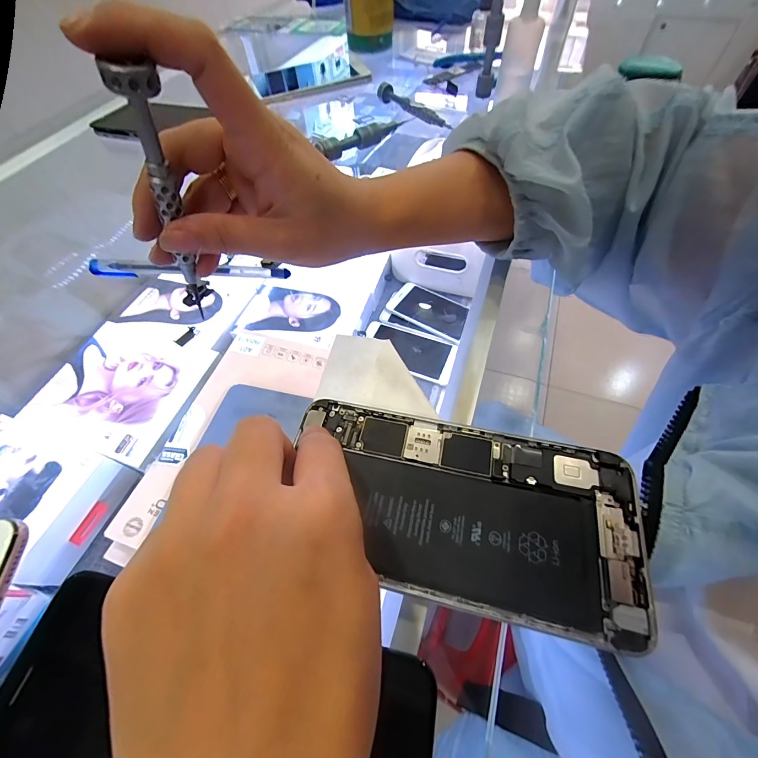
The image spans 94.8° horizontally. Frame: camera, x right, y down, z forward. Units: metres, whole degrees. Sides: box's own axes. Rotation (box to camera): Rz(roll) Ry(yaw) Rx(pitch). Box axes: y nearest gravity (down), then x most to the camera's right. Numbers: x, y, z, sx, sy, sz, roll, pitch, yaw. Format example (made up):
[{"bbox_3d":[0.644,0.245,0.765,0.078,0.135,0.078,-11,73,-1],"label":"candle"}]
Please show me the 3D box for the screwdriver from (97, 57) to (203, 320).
[{"bbox_3d":[-0.098,-0.077,0.169,0.013,0.122,0.013,14,57,-5],"label":"screwdriver"}]

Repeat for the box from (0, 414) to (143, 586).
[{"bbox_3d":[-0.418,0.134,0.413,0.175,0.060,0.144,19,60,15],"label":"box"}]

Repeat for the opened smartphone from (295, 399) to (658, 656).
[{"bbox_3d":[0.035,0.055,0.156,0.150,0.005,0.075,11,58,10],"label":"opened smartphone"}]

